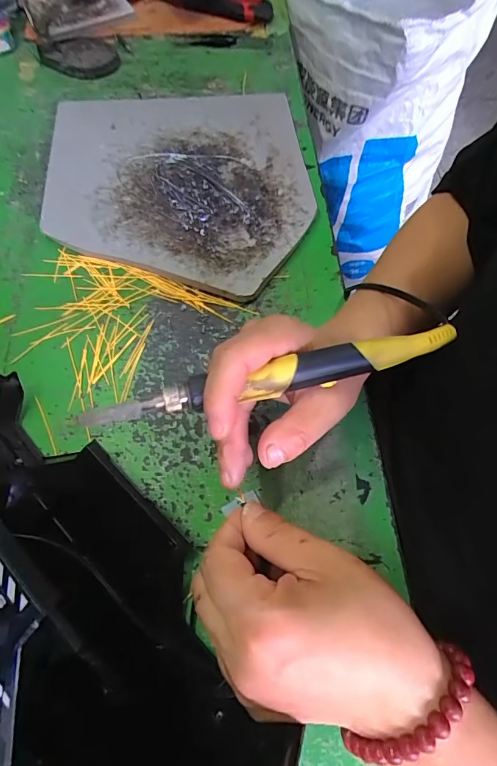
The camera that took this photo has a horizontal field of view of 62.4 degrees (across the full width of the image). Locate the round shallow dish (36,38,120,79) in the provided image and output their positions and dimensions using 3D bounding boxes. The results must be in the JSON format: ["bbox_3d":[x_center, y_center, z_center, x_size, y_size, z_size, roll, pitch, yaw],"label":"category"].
[{"bbox_3d":[-0.210,-0.413,0.520,0.084,0.015,0.078,1,63,-2],"label":"round shallow dish"}]

